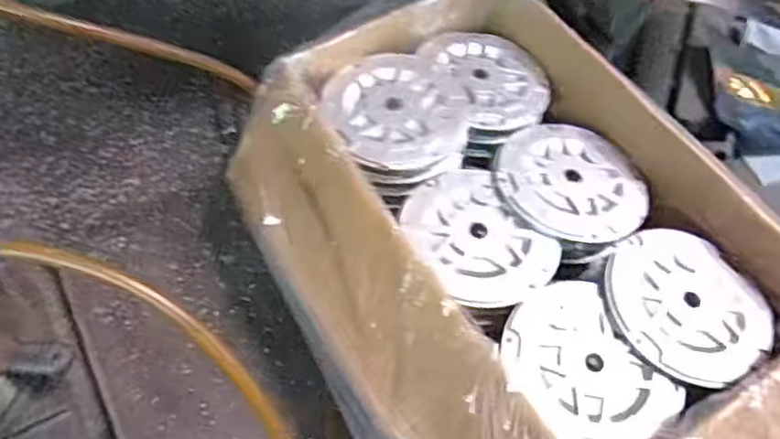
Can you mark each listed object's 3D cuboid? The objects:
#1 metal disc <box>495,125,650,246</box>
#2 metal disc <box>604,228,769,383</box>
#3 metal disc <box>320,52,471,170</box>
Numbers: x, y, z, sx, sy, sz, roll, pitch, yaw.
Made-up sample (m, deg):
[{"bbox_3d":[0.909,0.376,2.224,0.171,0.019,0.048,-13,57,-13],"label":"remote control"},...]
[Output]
[{"bbox_3d":[0.167,-0.037,0.607,0.134,0.011,0.129,1,58,-2],"label":"metal disc"},{"bbox_3d":[0.241,0.068,0.538,0.125,0.013,0.133,1,58,-2],"label":"metal disc"},{"bbox_3d":[0.007,-0.103,0.615,0.126,0.011,0.129,1,58,-2],"label":"metal disc"}]

